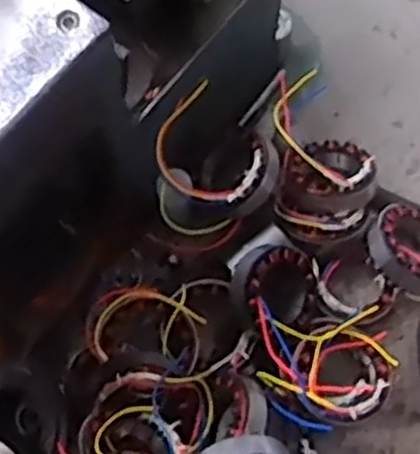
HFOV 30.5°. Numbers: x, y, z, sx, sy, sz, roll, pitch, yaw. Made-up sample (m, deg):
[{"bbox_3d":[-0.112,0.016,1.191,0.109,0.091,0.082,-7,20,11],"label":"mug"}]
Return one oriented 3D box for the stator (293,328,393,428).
[{"bbox_3d":[0.151,0.170,0.899,0.114,0.068,0.114,-40,74,-14],"label":"stator"}]

